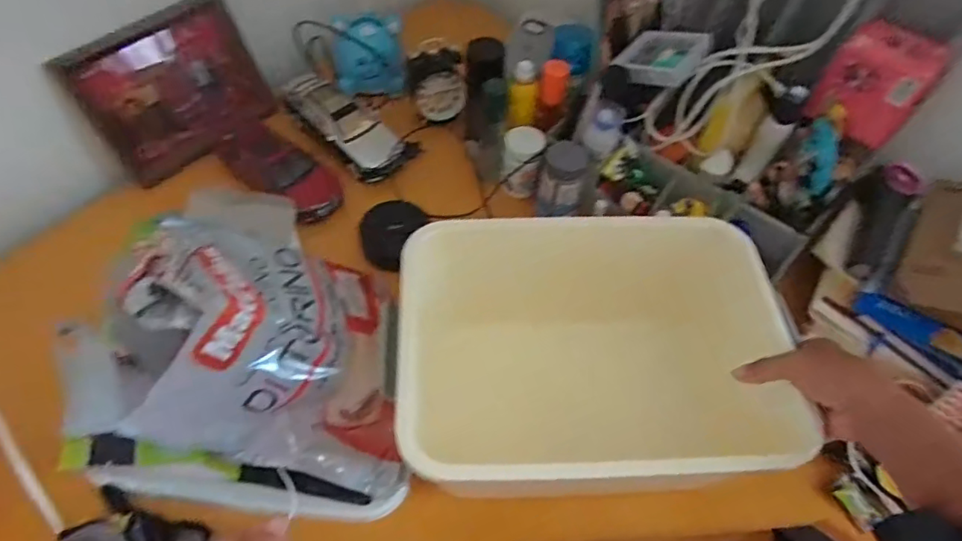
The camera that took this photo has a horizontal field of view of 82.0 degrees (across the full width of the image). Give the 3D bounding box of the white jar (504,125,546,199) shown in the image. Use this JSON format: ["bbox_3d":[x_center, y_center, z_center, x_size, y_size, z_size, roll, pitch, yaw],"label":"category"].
[{"bbox_3d":[0.055,-0.140,0.719,0.049,0.077,0.055,8,56,2],"label":"white jar"}]

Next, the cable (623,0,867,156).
[{"bbox_3d":[0.314,-0.240,0.639,0.288,0.072,0.142,-41,60,16],"label":"cable"}]

